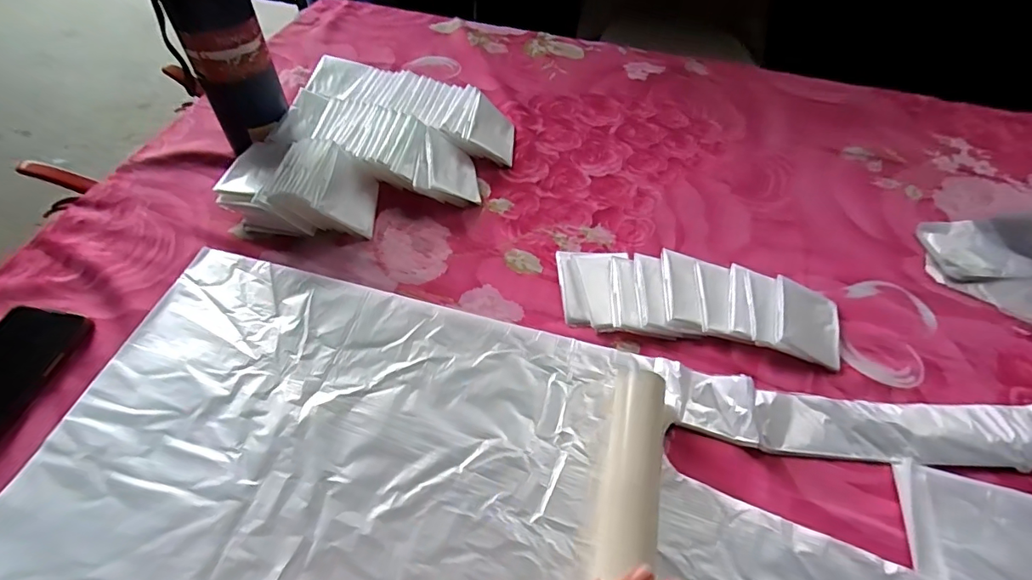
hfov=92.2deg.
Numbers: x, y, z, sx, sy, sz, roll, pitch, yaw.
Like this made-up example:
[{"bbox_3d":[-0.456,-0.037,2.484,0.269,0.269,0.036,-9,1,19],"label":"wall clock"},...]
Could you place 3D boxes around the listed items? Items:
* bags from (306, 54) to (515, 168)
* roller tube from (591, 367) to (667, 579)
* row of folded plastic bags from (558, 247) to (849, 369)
[{"bbox_3d":[-0.131,-0.231,0.636,0.277,0.056,0.101,15,52,8],"label":"bags"},{"bbox_3d":[0.062,0.210,0.300,0.041,0.038,0.358,10,53,9],"label":"roller tube"},{"bbox_3d":[0.175,0.010,0.482,0.264,0.017,0.096,9,53,9],"label":"row of folded plastic bags"}]

